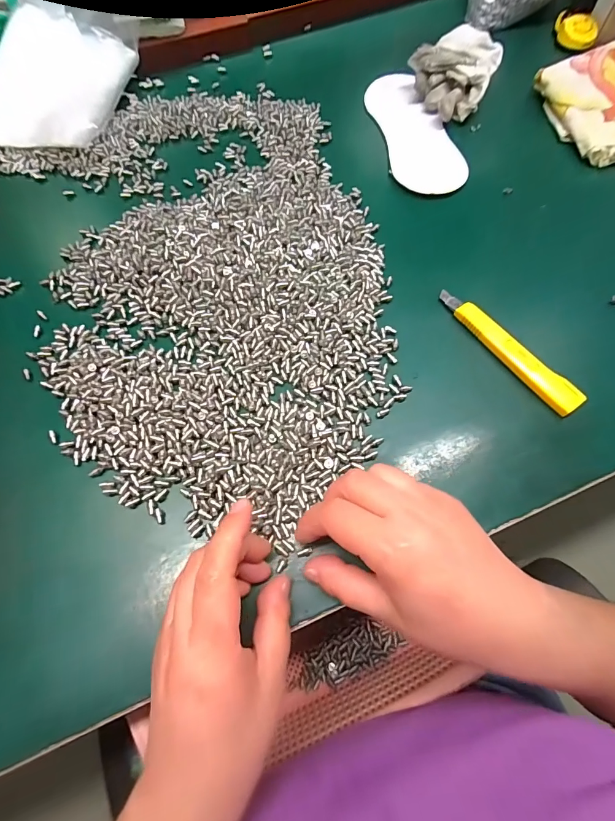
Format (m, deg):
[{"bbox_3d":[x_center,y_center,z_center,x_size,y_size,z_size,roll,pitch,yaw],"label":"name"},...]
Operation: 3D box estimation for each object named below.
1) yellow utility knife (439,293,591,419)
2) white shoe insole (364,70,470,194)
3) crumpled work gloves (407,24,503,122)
[{"bbox_3d":[0.155,-0.050,0.296,0.021,0.011,0.131,-35,69,-14],"label":"yellow utility knife"},{"bbox_3d":[0.113,-0.302,0.407,0.072,0.009,0.197,-9,65,-3],"label":"white shoe insole"},{"bbox_3d":[0.155,-0.360,0.411,0.086,0.046,0.099,17,67,9],"label":"crumpled work gloves"}]

